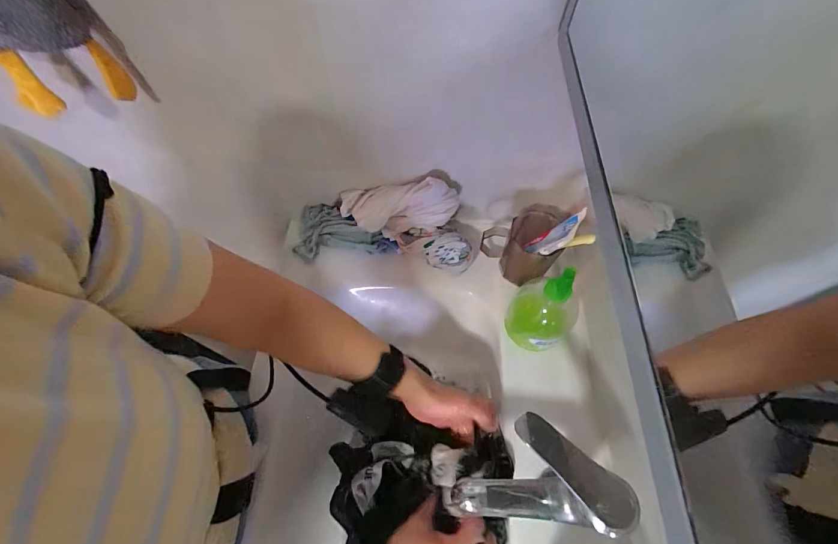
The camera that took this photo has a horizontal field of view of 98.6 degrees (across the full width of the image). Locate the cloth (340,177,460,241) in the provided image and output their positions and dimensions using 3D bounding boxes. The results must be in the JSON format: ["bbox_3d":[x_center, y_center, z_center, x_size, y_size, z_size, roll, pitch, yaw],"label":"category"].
[{"bbox_3d":[-0.032,-0.095,0.547,0.180,0.069,0.056,-2,61,15],"label":"cloth"}]

